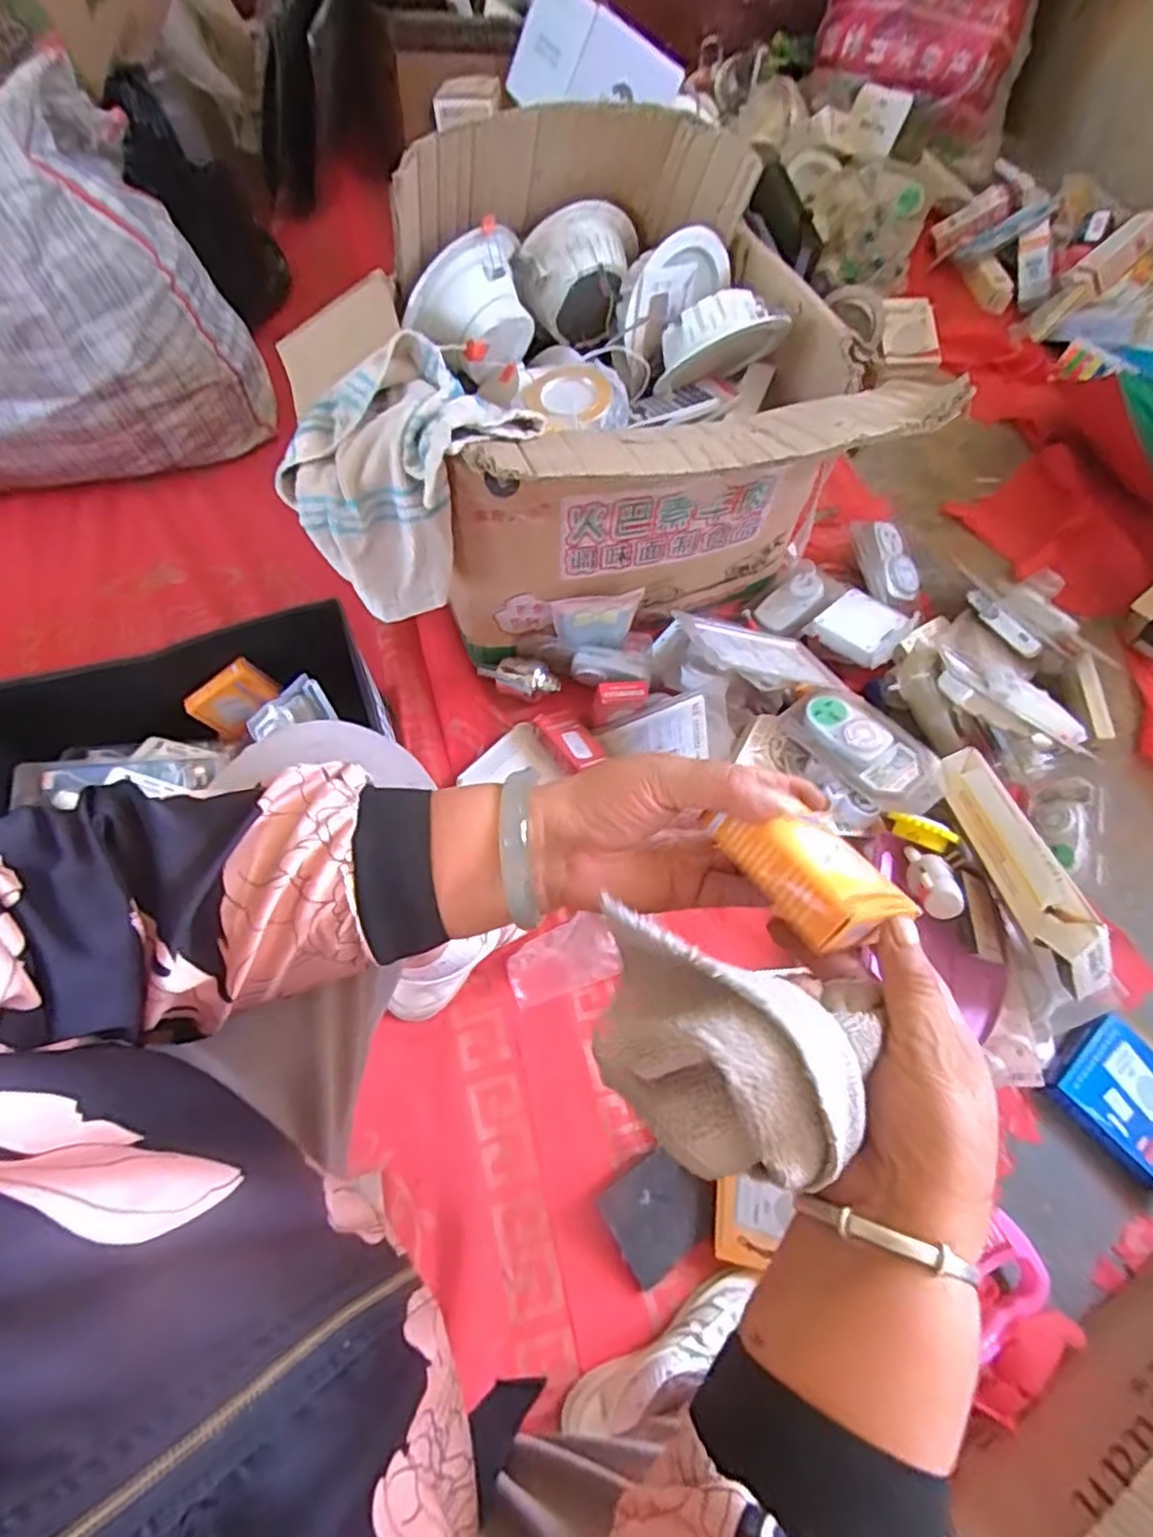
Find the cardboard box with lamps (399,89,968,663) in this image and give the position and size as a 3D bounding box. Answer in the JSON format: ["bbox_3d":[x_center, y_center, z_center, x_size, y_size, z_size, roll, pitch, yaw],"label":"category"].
[{"bbox_3d":[0.066,-0.378,0.799,0.439,0.415,0.440,-10,66,-9],"label":"cardboard box with lamps"}]

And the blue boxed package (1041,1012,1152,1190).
[{"bbox_3d":[0.596,0.351,0.748,0.129,0.037,0.154,-38,72,-19],"label":"blue boxed package"}]

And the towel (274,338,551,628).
[{"bbox_3d":[-0.179,-0.287,0.688,0.184,0.191,0.212,-41,73,-20],"label":"towel"}]

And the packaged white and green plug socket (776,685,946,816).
[{"bbox_3d":[0.341,-0.027,0.824,0.102,0.039,0.190,-40,73,-20],"label":"packaged white and green plug socket"}]

